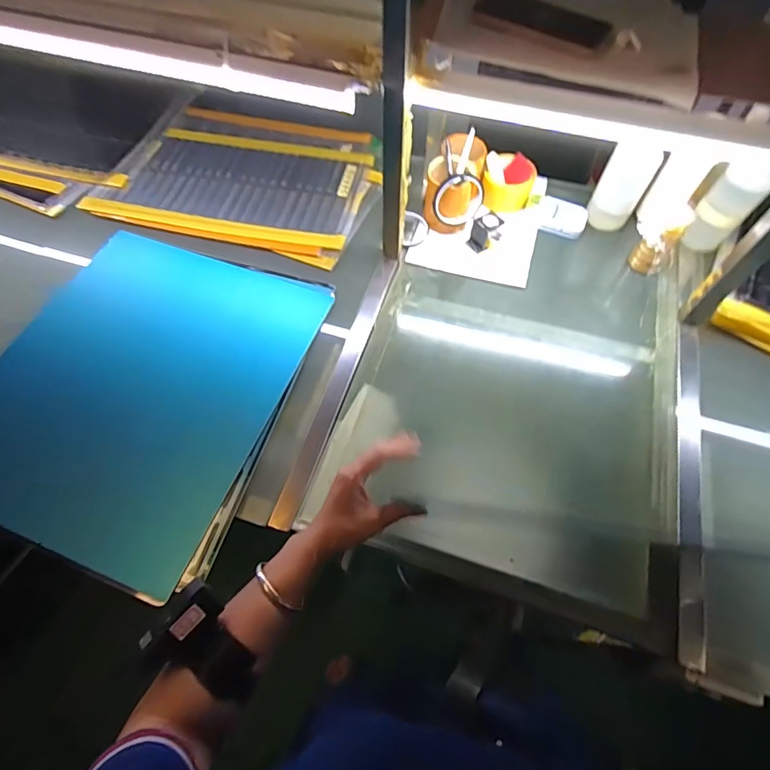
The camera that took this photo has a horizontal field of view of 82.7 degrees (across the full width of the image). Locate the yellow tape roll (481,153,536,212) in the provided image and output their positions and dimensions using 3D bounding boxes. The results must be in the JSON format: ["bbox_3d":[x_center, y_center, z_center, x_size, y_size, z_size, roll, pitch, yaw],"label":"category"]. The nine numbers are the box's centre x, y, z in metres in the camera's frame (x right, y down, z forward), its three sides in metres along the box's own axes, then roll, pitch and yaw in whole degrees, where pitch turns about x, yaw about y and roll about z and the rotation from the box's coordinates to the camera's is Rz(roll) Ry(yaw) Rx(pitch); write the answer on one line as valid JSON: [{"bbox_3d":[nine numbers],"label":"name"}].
[{"bbox_3d":[0.236,-0.378,0.834,0.081,0.062,0.086,-38,68,-18],"label":"yellow tape roll"}]

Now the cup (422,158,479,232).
[{"bbox_3d":[0.112,-0.332,0.779,0.082,0.100,0.091,8,63,4],"label":"cup"}]

